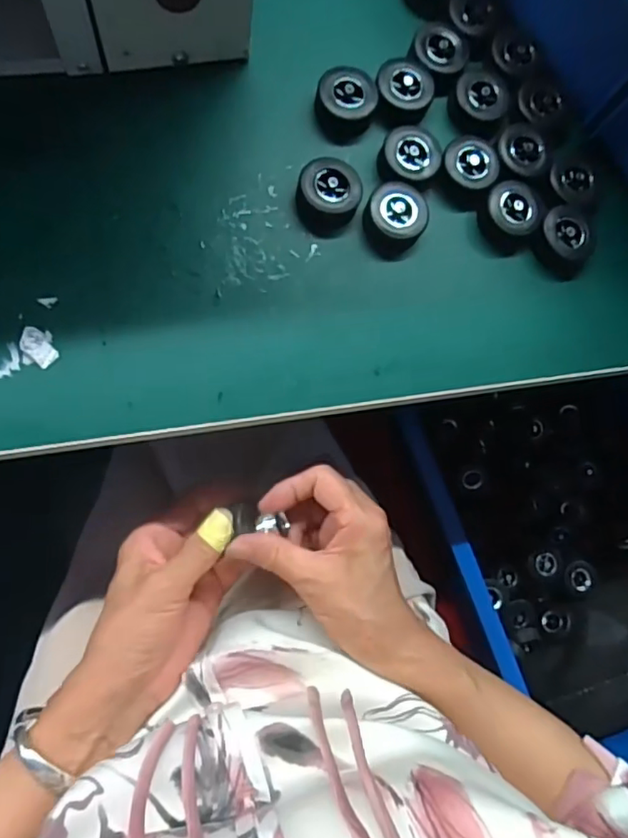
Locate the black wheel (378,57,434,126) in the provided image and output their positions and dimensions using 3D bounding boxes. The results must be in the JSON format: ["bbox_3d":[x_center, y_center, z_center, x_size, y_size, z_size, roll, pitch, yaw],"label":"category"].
[{"bbox_3d":[0.058,-0.210,0.365,0.037,0.016,0.036,1,83,-9],"label":"black wheel"}]

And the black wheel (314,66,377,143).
[{"bbox_3d":[0.019,-0.197,0.357,0.037,0.022,0.036,1,83,-9],"label":"black wheel"}]

